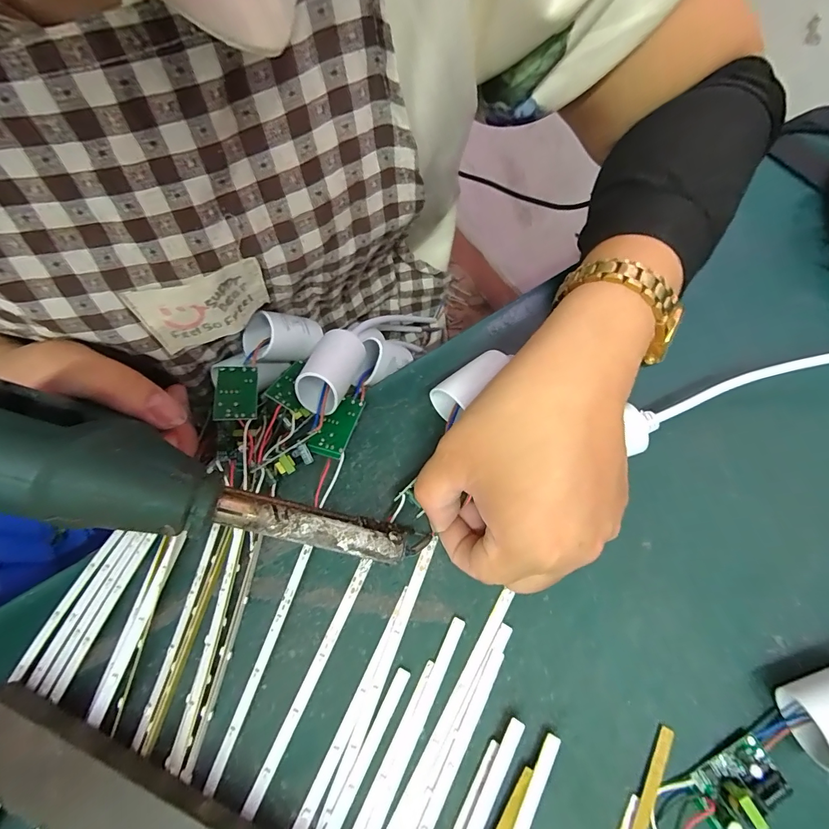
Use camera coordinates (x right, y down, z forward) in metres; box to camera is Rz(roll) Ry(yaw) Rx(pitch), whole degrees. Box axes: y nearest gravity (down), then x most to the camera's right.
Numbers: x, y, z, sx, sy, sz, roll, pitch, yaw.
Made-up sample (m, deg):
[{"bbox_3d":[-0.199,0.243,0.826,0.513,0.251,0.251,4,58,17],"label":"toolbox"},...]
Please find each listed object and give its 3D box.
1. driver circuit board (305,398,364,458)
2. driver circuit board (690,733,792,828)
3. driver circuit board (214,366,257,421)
[{"bbox_3d":[-0.042,0.007,0.229,0.019,0.016,0.036,18,72,9],"label":"driver circuit board"},{"bbox_3d":[0.133,0.152,0.164,0.035,0.015,0.020,-29,71,-8],"label":"driver circuit board"},{"bbox_3d":[-0.094,-0.012,0.213,0.020,0.006,0.034,-3,57,-18],"label":"driver circuit board"}]

